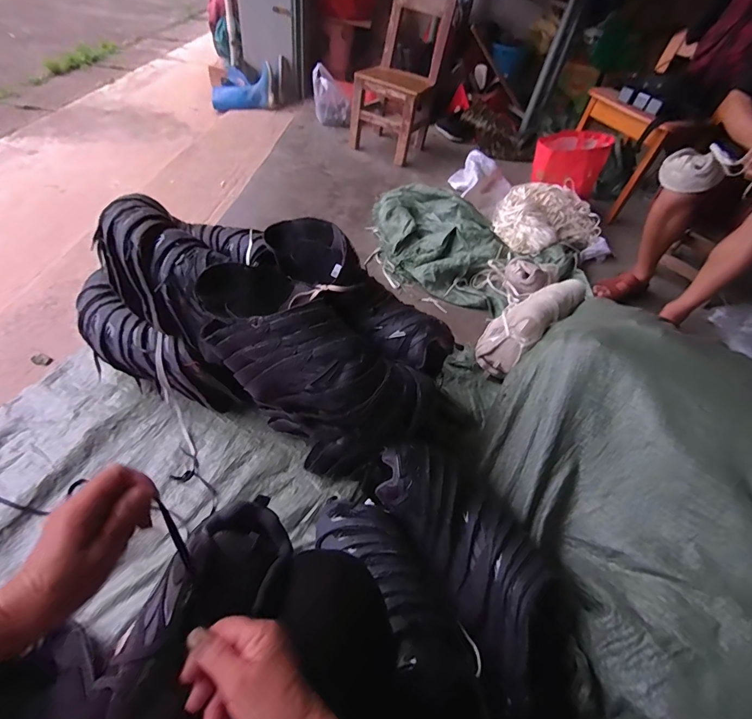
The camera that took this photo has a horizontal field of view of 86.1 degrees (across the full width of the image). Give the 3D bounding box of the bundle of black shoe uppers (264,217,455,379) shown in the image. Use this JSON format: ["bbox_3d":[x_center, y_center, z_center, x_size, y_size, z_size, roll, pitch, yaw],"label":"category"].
[{"bbox_3d":[-0.048,-0.143,0.826,0.468,0.099,0.144,42,55,12],"label":"bundle of black shoe uppers"}]

